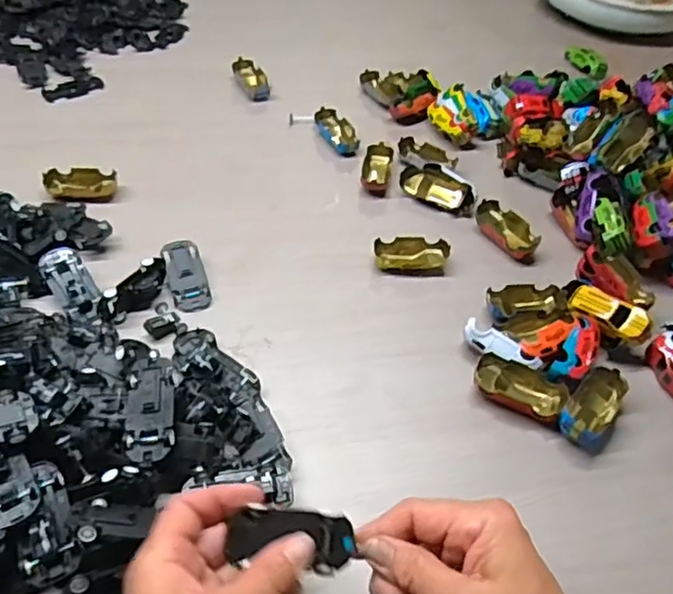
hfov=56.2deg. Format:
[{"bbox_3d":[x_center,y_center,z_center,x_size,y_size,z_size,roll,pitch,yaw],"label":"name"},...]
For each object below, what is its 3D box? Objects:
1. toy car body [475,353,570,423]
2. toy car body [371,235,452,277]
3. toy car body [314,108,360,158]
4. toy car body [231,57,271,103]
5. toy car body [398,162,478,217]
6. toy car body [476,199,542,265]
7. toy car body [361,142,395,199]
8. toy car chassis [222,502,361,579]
[{"bbox_3d":[0.132,0.068,0.456,0.065,0.019,0.033,21,50,12],"label":"toy car body"},{"bbox_3d":[0.064,-0.036,0.542,0.064,0.016,0.035,3,48,-3],"label":"toy car body"},{"bbox_3d":[0.001,-0.172,0.658,0.028,0.016,0.065,-23,54,-23],"label":"toy car body"},{"bbox_3d":[-0.095,-0.247,0.713,0.030,0.015,0.060,-25,72,-25],"label":"toy car body"},{"bbox_3d":[0.099,-0.105,0.606,0.075,0.026,0.029,31,53,20],"label":"toy car body"},{"bbox_3d":[0.153,-0.060,0.570,0.031,0.020,0.067,-19,53,-21],"label":"toy car body"},{"bbox_3d":[0.040,-0.127,0.622,0.028,0.017,0.061,8,48,1],"label":"toy car body"},{"bbox_3d":[-0.023,0.123,0.319,0.061,0.014,0.029,12,70,-17],"label":"toy car chassis"}]

